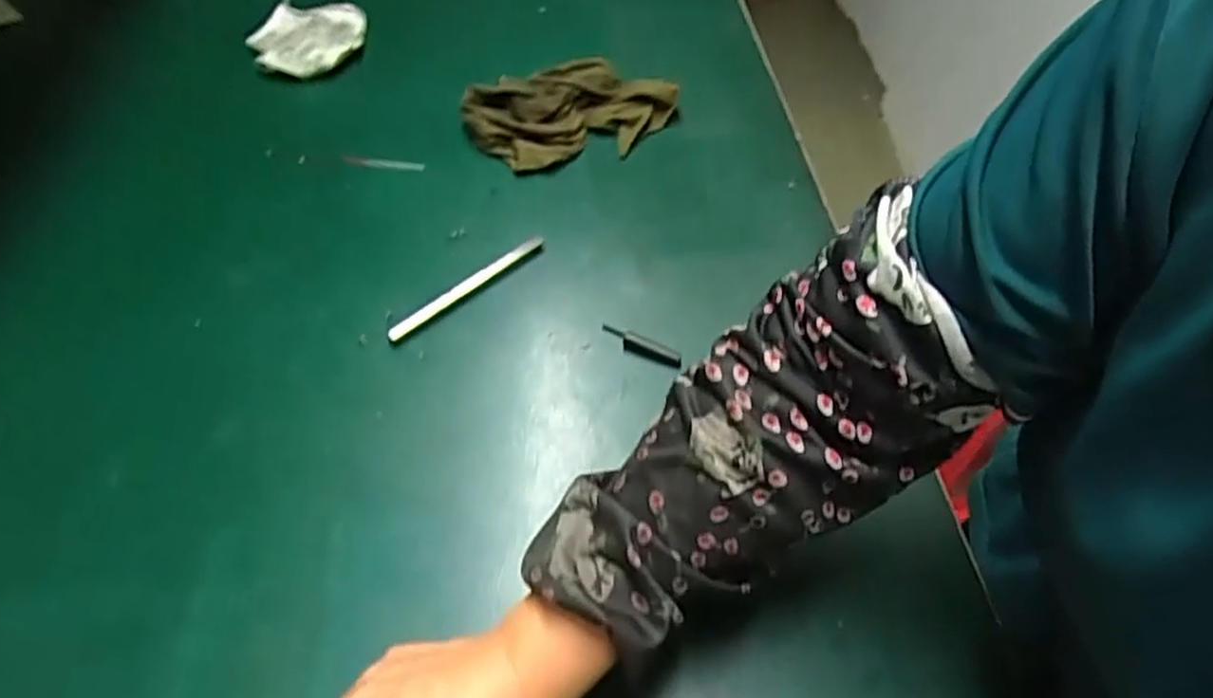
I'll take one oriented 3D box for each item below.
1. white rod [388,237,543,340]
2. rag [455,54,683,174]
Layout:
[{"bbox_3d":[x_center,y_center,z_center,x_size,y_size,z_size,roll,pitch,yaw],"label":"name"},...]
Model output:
[{"bbox_3d":[-0.098,-0.045,0.527,0.009,0.009,0.134,38,60,25],"label":"white rod"},{"bbox_3d":[-0.026,-0.210,0.648,0.189,0.032,0.108,-14,54,-13],"label":"rag"}]

